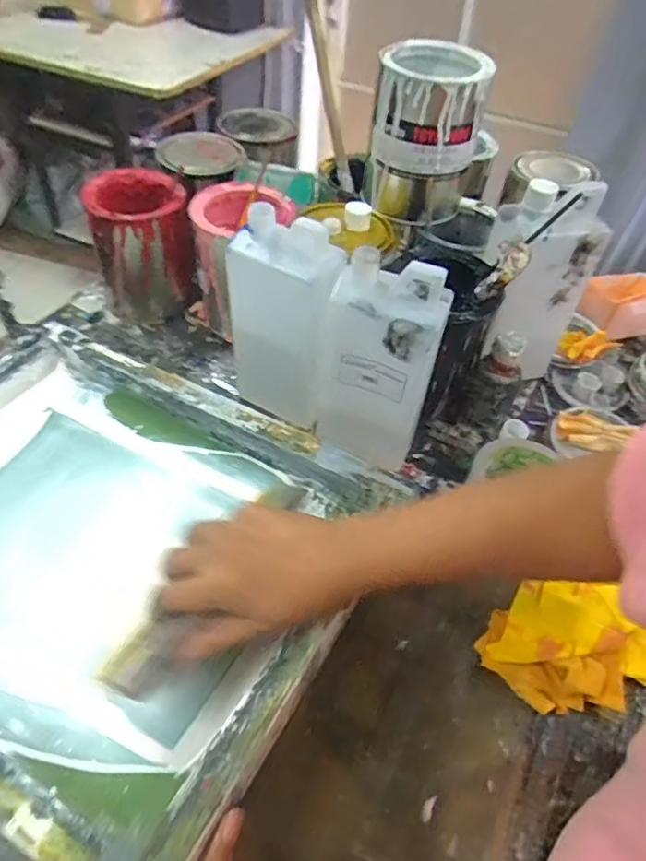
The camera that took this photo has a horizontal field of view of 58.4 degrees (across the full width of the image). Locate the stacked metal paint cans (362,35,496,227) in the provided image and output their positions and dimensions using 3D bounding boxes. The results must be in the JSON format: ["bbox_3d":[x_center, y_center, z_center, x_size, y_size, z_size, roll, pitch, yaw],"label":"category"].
[{"bbox_3d":[0.103,-0.299,0.591,0.102,0.141,0.097,10,49,4],"label":"stacked metal paint cans"}]

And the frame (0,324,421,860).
[{"bbox_3d":[-0.199,0.087,0.485,0.437,0.060,0.343,25,50,17],"label":"frame"}]

